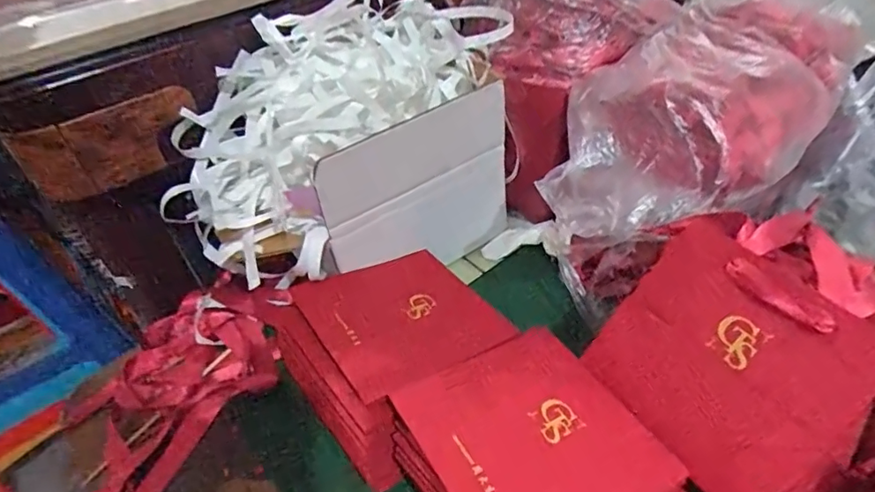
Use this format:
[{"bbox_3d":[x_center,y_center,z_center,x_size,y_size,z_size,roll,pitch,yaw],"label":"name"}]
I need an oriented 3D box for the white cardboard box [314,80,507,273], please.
[{"bbox_3d":[-0.012,-0.041,0.476,0.180,0.165,0.012,-27,46,-21],"label":"white cardboard box"}]

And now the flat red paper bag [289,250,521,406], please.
[{"bbox_3d":[-0.029,0.055,0.434,0.139,0.005,0.145,-17,36,-30],"label":"flat red paper bag"}]

